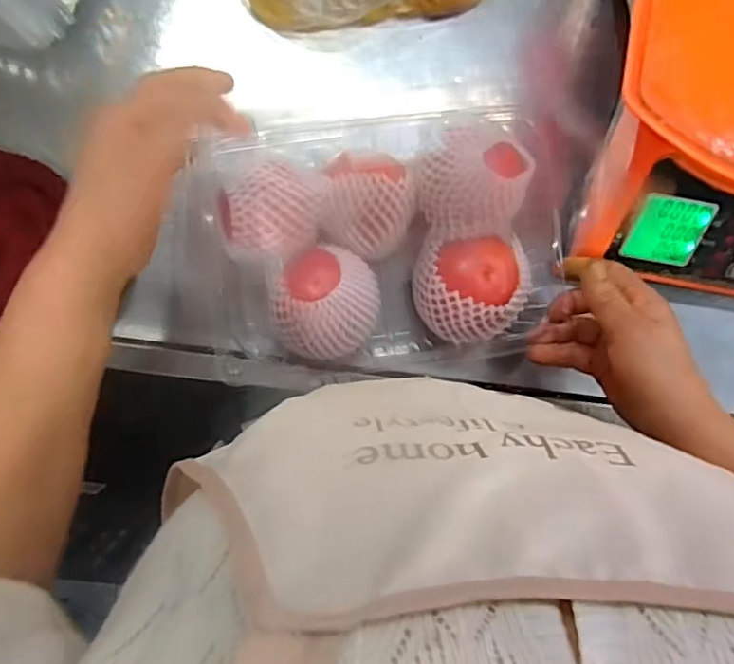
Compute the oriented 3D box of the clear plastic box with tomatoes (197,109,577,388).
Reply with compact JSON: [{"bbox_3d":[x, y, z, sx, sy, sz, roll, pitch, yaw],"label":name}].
[{"bbox_3d":[0.009,-0.073,0.459,0.243,0.094,0.198,-8,90,-6],"label":"clear plastic box with tomatoes"}]

